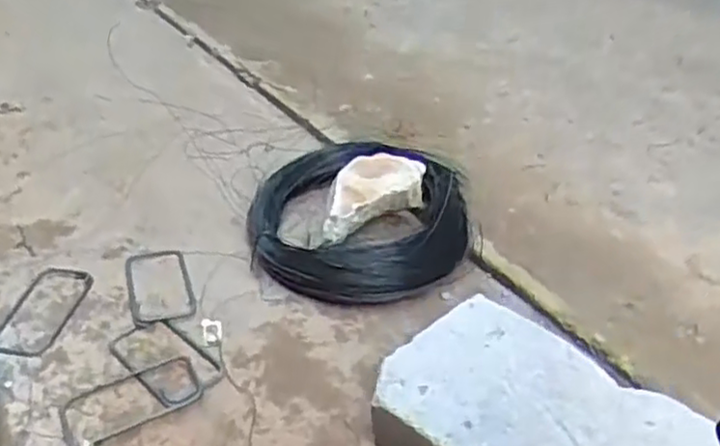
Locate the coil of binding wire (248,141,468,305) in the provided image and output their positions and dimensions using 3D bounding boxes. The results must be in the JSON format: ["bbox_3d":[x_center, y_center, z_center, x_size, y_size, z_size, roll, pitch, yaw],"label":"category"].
[{"bbox_3d":[-0.003,-0.015,0.971,0.299,0.093,0.310,2,38,-1],"label":"coil of binding wire"}]

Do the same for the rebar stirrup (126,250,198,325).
[{"bbox_3d":[-0.262,0.078,0.904,0.077,0.007,0.151,-11,40,-17],"label":"rebar stirrup"}]

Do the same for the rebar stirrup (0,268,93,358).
[{"bbox_3d":[-0.399,0.111,0.867,0.079,0.016,0.146,8,38,7],"label":"rebar stirrup"}]

